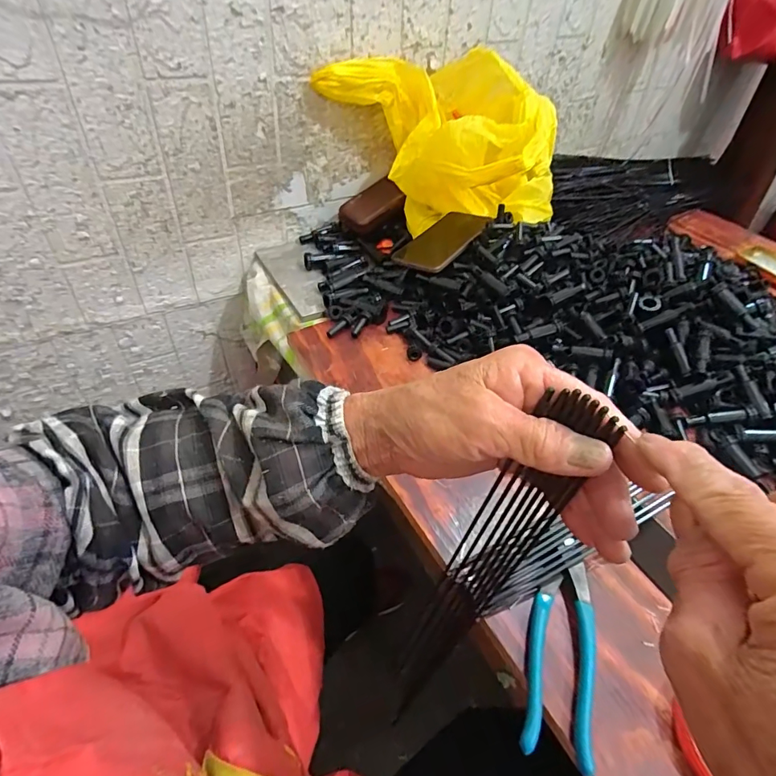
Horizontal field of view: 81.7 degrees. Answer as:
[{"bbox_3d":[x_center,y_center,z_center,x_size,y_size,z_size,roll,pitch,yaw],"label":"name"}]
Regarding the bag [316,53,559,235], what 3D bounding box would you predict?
[{"bbox_3d":[0.091,-0.328,0.629,0.314,0.189,0.239,32,51,24],"label":"bag"}]

